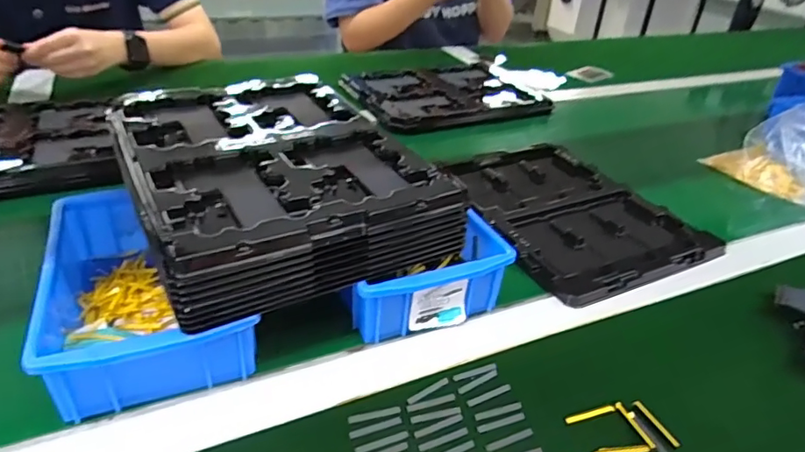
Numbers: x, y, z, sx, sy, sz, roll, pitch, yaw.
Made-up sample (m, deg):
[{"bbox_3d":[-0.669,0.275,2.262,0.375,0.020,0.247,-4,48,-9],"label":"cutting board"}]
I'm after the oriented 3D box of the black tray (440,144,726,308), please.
[{"bbox_3d":[0.179,-0.026,0.612,0.218,0.014,0.285,-13,38,-25],"label":"black tray"}]

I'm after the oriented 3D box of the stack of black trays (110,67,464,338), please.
[{"bbox_3d":[-0.116,-0.053,0.458,0.212,0.053,0.286,-16,39,-28],"label":"stack of black trays"}]

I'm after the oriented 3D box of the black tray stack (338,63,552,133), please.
[{"bbox_3d":[0.066,-0.221,0.882,0.324,0.022,0.238,-18,40,-30],"label":"black tray stack"}]

